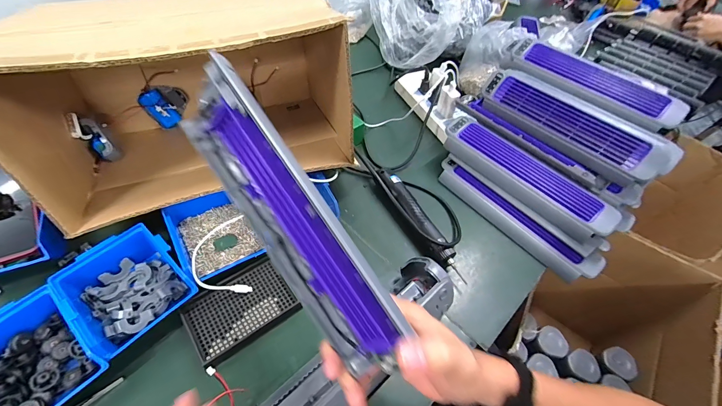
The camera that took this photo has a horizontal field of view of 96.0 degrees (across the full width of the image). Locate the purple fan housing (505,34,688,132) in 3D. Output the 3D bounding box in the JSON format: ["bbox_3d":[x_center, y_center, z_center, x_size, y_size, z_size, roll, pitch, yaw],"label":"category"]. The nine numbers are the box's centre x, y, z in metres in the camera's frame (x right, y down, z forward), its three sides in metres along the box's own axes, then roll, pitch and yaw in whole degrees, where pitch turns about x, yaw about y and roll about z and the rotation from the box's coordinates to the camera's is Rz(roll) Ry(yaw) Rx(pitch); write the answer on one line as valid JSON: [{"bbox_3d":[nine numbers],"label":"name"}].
[{"bbox_3d":[0.416,-0.225,0.591,0.099,0.044,0.290,-36,63,-28],"label":"purple fan housing"}]

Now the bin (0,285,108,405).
[{"bbox_3d":[-0.374,0.175,0.364,0.153,0.064,0.112,37,58,21],"label":"bin"}]

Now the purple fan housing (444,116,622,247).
[{"bbox_3d":[0.271,-0.047,0.554,0.063,0.044,0.296,-36,63,-28],"label":"purple fan housing"}]

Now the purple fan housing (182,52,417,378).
[{"bbox_3d":[-0.050,0.021,0.256,0.041,0.088,0.264,-34,90,-27],"label":"purple fan housing"}]

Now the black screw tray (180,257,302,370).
[{"bbox_3d":[-0.159,0.142,0.433,0.130,0.025,0.085,-30,61,-25],"label":"black screw tray"}]

